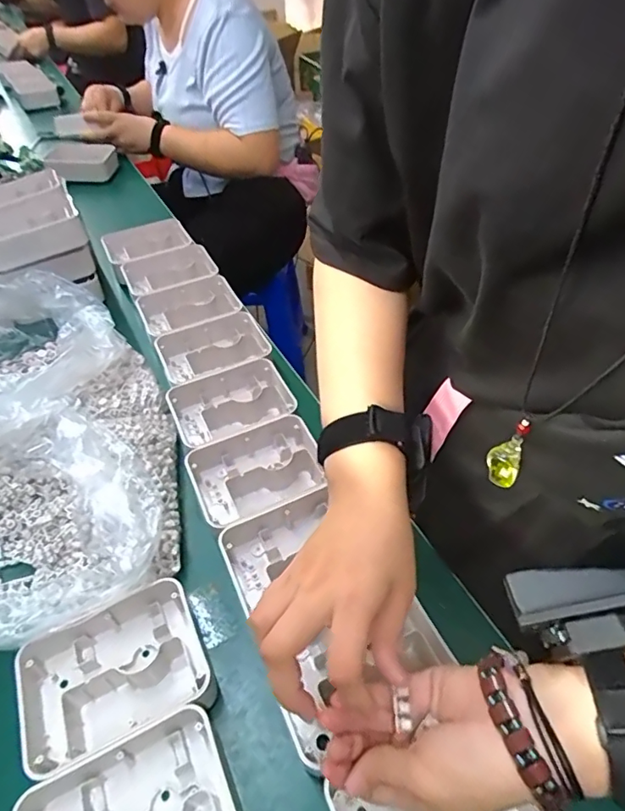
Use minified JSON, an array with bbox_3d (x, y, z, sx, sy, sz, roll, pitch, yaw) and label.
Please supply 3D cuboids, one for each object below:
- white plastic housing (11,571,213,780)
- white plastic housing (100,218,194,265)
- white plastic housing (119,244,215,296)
[{"bbox_3d":[-0.152,0.206,0.380,0.142,0.036,0.100,-26,51,-20],"label":"white plastic housing"},{"bbox_3d":[-0.263,-0.262,0.792,0.124,0.018,0.090,-28,52,-21],"label":"white plastic housing"},{"bbox_3d":[-0.209,-0.189,0.752,0.128,0.041,0.100,-23,50,-18],"label":"white plastic housing"}]

